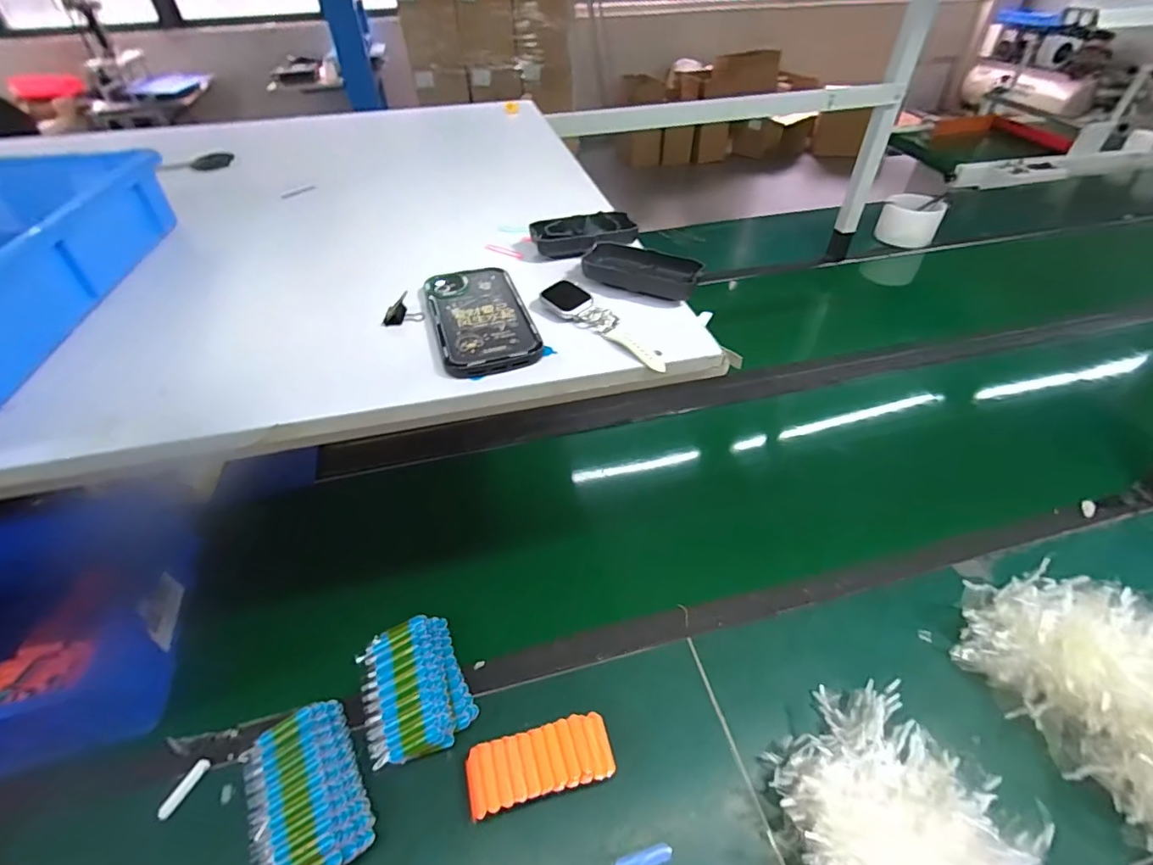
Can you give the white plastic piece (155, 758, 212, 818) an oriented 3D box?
[{"bbox_3d":[-0.456,0.414,0.590,0.013,0.011,0.062,22,49,18],"label":"white plastic piece"}]

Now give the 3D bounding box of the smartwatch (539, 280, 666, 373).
[{"bbox_3d":[0.025,-0.094,0.431,0.135,0.015,0.032,34,54,31],"label":"smartwatch"}]

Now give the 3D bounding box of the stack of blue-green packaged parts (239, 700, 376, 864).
[{"bbox_3d":[-0.304,0.400,0.564,0.110,0.038,0.166,-24,48,-22],"label":"stack of blue-green packaged parts"}]

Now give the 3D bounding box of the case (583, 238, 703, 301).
[{"bbox_3d":[0.062,-0.155,0.480,0.109,0.021,0.065,14,46,15],"label":"case"}]

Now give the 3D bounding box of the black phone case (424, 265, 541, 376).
[{"bbox_3d":[-0.086,-0.104,0.441,0.078,0.008,0.152,-14,45,-13],"label":"black phone case"}]

